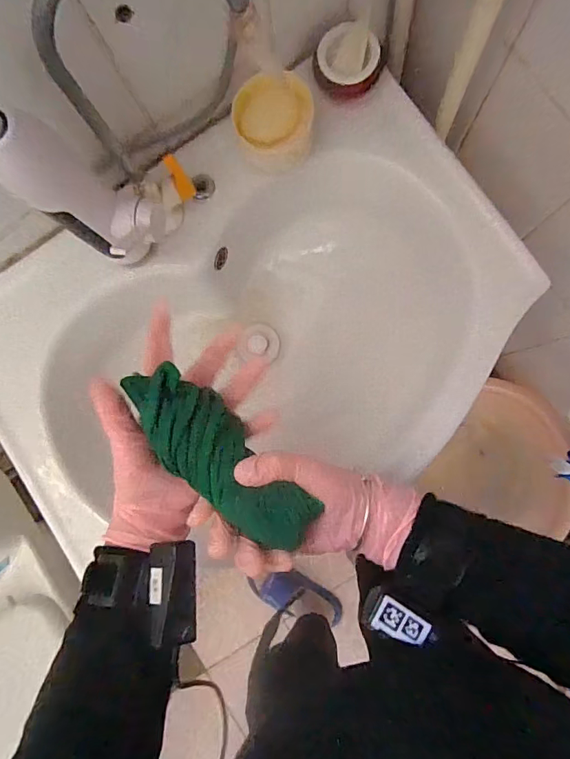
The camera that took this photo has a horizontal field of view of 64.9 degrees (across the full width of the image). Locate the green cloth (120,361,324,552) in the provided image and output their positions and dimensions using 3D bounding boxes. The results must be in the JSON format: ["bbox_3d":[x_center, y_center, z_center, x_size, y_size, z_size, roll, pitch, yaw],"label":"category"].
[{"bbox_3d":[-0.049,0.058,0.339,0.054,0.031,0.167,-44,93,1],"label":"green cloth"}]

